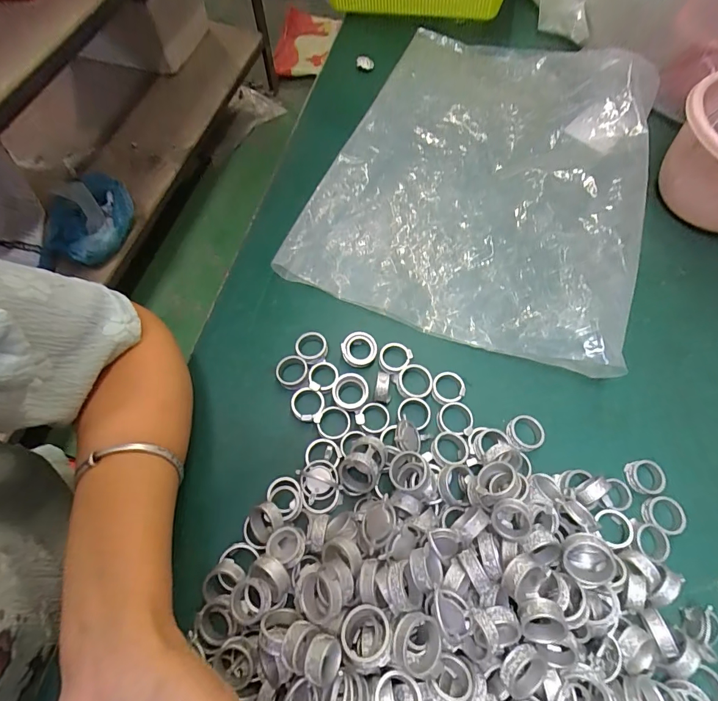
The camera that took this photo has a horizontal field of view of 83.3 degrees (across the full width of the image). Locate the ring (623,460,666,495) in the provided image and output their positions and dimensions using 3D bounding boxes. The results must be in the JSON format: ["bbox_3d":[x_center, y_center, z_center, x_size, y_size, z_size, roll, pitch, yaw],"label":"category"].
[{"bbox_3d":[0.209,0.093,0.295,0.023,0.009,0.023,1,65,-2],"label":"ring"}]

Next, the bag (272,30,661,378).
[{"bbox_3d":[0.125,-0.185,0.398,0.284,0.048,0.381,20,66,7],"label":"bag"}]

